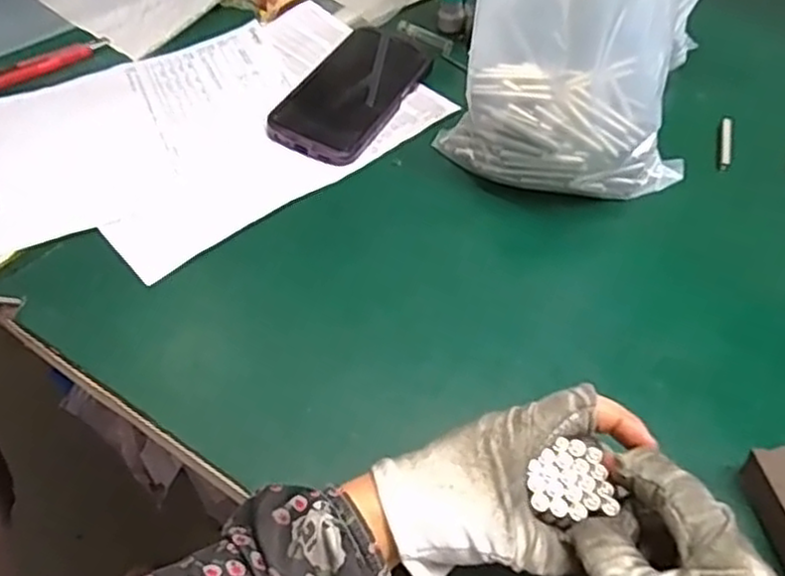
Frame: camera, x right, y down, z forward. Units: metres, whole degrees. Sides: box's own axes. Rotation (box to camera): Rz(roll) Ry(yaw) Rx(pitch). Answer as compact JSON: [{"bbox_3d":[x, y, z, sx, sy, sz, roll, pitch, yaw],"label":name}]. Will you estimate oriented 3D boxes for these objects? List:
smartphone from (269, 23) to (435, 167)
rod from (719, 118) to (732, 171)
[{"bbox_3d":[-0.033,-0.164,0.605,0.080,0.017,0.170,18,52,16],"label":"smartphone"},{"bbox_3d":[0.258,-0.111,0.563,0.008,0.005,0.061,13,51,12],"label":"rod"}]

